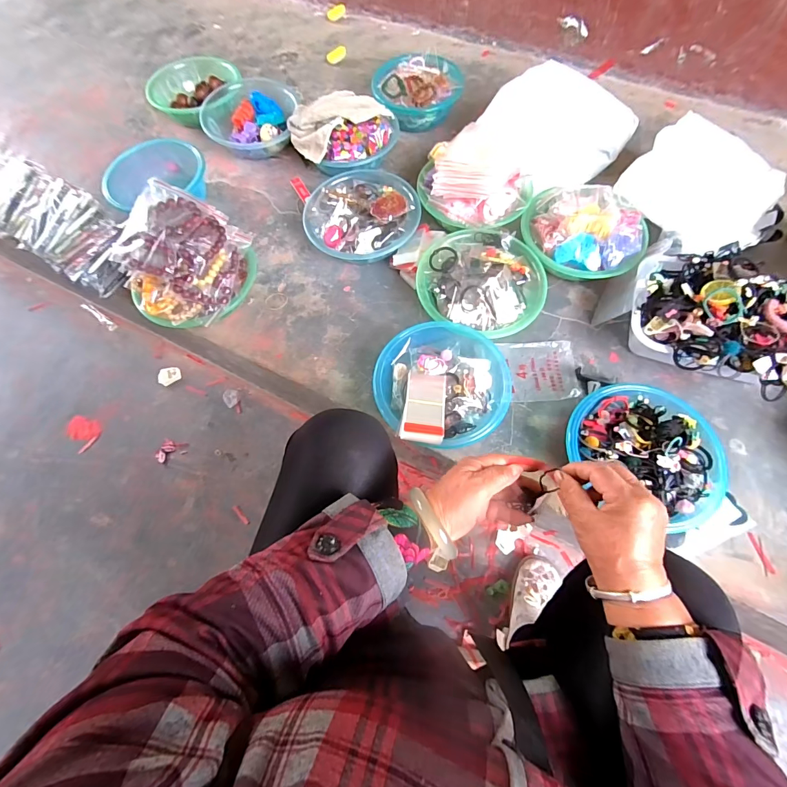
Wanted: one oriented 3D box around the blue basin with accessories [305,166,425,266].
[{"bbox_3d":[-0.059,-0.384,0.812,0.230,0.095,0.234,-1,67,1],"label":"blue basin with accessories"}]

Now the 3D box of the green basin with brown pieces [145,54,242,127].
[{"bbox_3d":[-0.514,-0.797,1.009,0.208,0.089,0.193,-1,67,1],"label":"green basin with brown pieces"}]

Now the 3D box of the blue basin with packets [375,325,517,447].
[{"bbox_3d":[0.084,-0.009,0.664,0.219,0.080,0.219,-1,67,1],"label":"blue basin with packets"}]

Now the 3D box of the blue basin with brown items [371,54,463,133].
[{"bbox_3d":[0.062,-0.774,0.975,0.221,0.085,0.198,2,67,2],"label":"blue basin with brown items"}]

